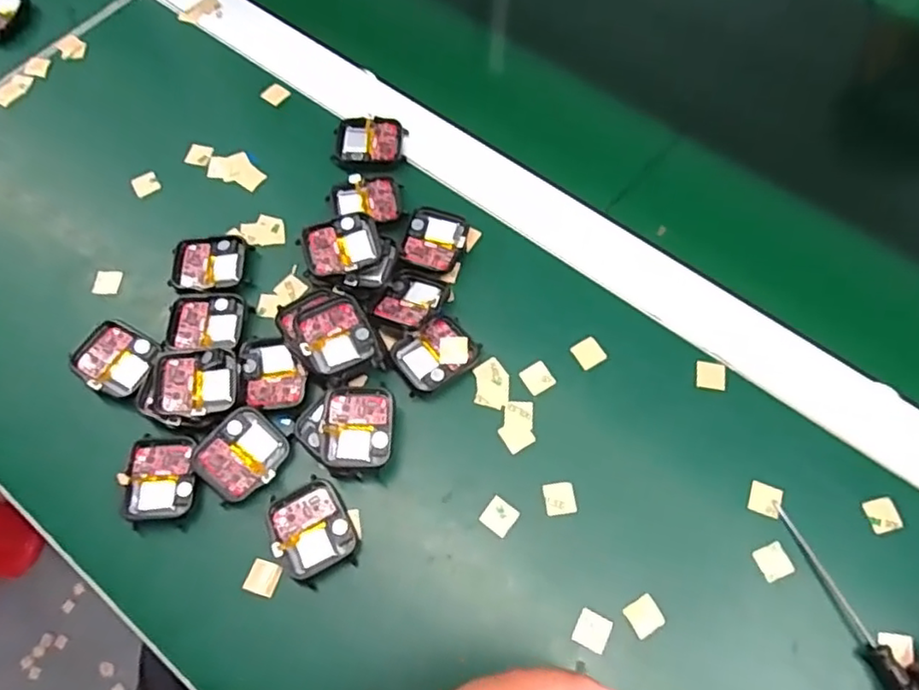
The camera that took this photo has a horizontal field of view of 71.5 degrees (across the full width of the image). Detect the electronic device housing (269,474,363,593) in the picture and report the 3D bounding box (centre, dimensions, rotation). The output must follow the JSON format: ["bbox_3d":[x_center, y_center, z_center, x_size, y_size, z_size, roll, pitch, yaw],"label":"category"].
[{"bbox_3d":[-0.074,0.094,0.323,0.038,0.012,0.045,-27,68,-12],"label":"electronic device housing"}]

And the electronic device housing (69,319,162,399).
[{"bbox_3d":[-0.192,0.009,0.359,0.043,0.014,0.038,24,68,10],"label":"electronic device housing"}]

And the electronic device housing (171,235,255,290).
[{"bbox_3d":[-0.151,-0.050,0.386,0.044,0.007,0.038,2,66,1],"label":"electronic device housing"}]

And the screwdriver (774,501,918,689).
[{"bbox_3d":[0.191,0.135,0.299,0.011,0.013,0.130,-22,67,-9],"label":"screwdriver"}]

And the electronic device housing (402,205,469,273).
[{"bbox_3d":[-0.015,-0.064,0.389,0.035,0.006,0.040,16,67,7],"label":"electronic device housing"}]

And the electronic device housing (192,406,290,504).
[{"bbox_3d":[-0.113,0.057,0.331,0.037,0.010,0.043,43,70,-8],"label":"electronic device housing"}]

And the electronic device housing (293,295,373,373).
[{"bbox_3d":[-0.068,-0.007,0.344,0.038,0.006,0.044,-16,69,-15],"label":"electronic device housing"}]

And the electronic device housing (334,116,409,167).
[{"bbox_3d":[-0.059,-0.134,0.420,0.046,0.007,0.038,1,66,0],"label":"electronic device housing"}]

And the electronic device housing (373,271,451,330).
[{"bbox_3d":[-0.026,-0.027,0.366,0.035,0.014,0.040,24,68,11],"label":"electronic device housing"}]

